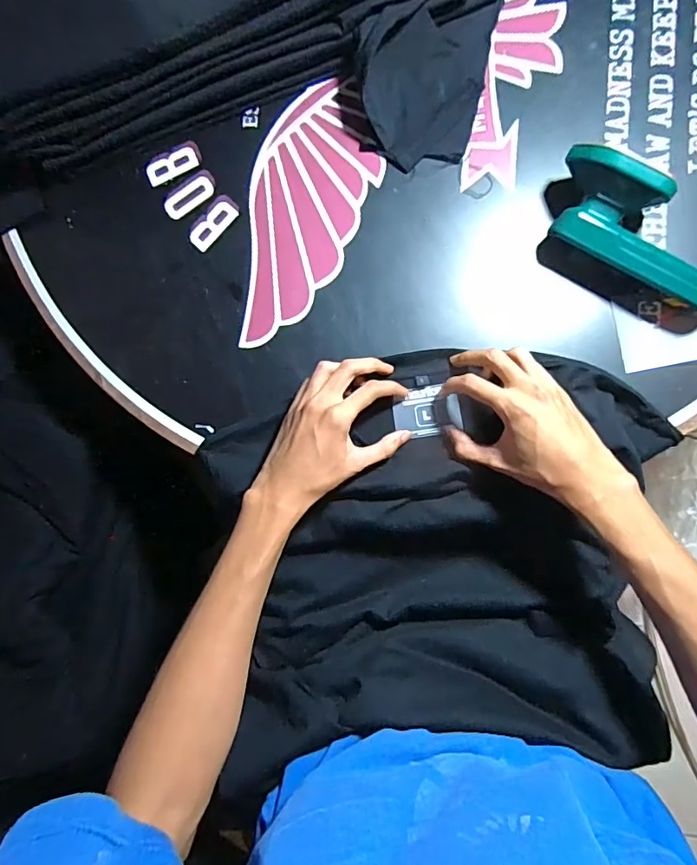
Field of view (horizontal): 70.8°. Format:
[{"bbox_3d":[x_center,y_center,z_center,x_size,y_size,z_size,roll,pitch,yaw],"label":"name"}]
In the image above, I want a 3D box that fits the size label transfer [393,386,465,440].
[{"bbox_3d":[0.079,-0.021,0.491,0.065,0.005,0.048,-8,85,6],"label":"size label transfer"}]

